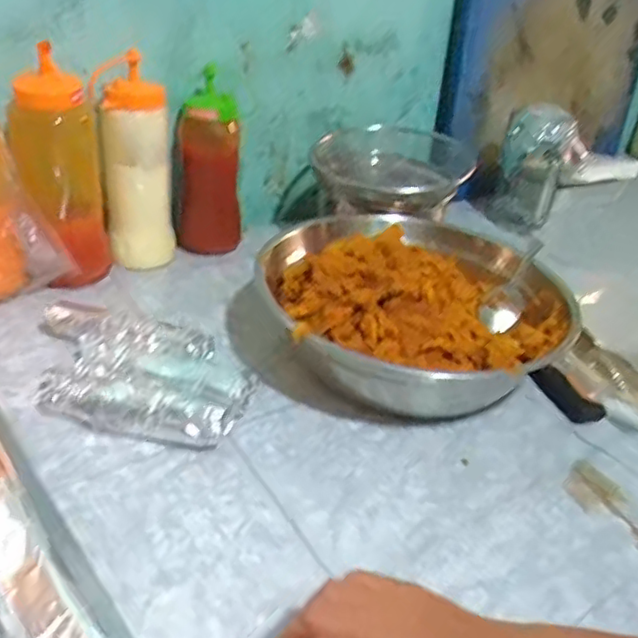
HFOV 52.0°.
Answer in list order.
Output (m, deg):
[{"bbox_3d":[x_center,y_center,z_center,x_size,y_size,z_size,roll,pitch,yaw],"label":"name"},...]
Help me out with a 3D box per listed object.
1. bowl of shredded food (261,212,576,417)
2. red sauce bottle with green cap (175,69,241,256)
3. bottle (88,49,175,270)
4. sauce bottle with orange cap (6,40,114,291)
[{"bbox_3d":[0.092,-0.007,0.612,0.247,0.104,0.264,5,32,-3],"label":"bowl of shredded food"},{"bbox_3d":[-0.126,-0.172,0.761,0.074,0.181,0.061,4,32,-5],"label":"red sauce bottle with green cap"},{"bbox_3d":[-0.195,-0.162,0.698,0.073,0.208,0.053,-1,33,-13],"label":"bottle"},{"bbox_3d":[-0.254,-0.137,0.645,0.083,0.208,0.062,-4,34,-18],"label":"sauce bottle with orange cap"}]

